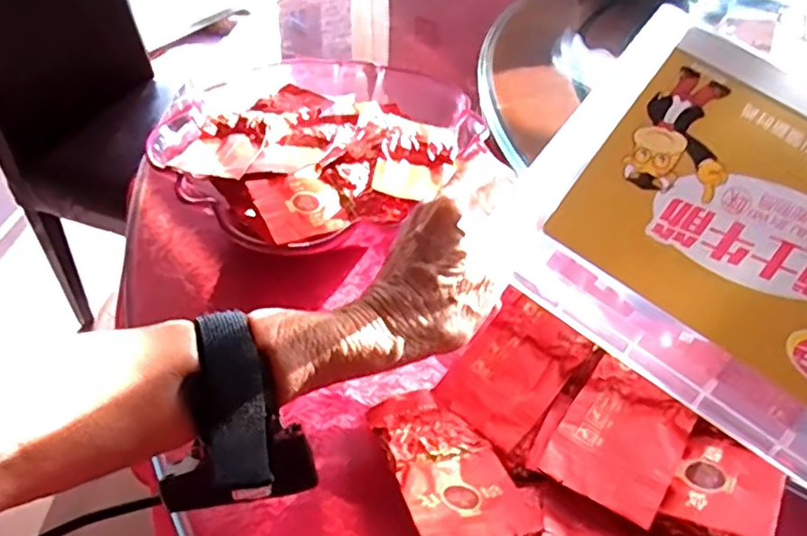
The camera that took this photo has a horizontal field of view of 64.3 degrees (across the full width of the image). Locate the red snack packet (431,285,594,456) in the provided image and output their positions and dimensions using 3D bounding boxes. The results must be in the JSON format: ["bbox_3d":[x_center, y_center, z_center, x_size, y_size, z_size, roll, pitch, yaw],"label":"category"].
[{"bbox_3d":[0.061,0.058,0.364,0.055,0.009,0.077,37,82,27],"label":"red snack packet"}]

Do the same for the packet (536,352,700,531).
[{"bbox_3d":[0.108,0.084,0.317,0.055,0.015,0.069,28,50,25],"label":"packet"}]

